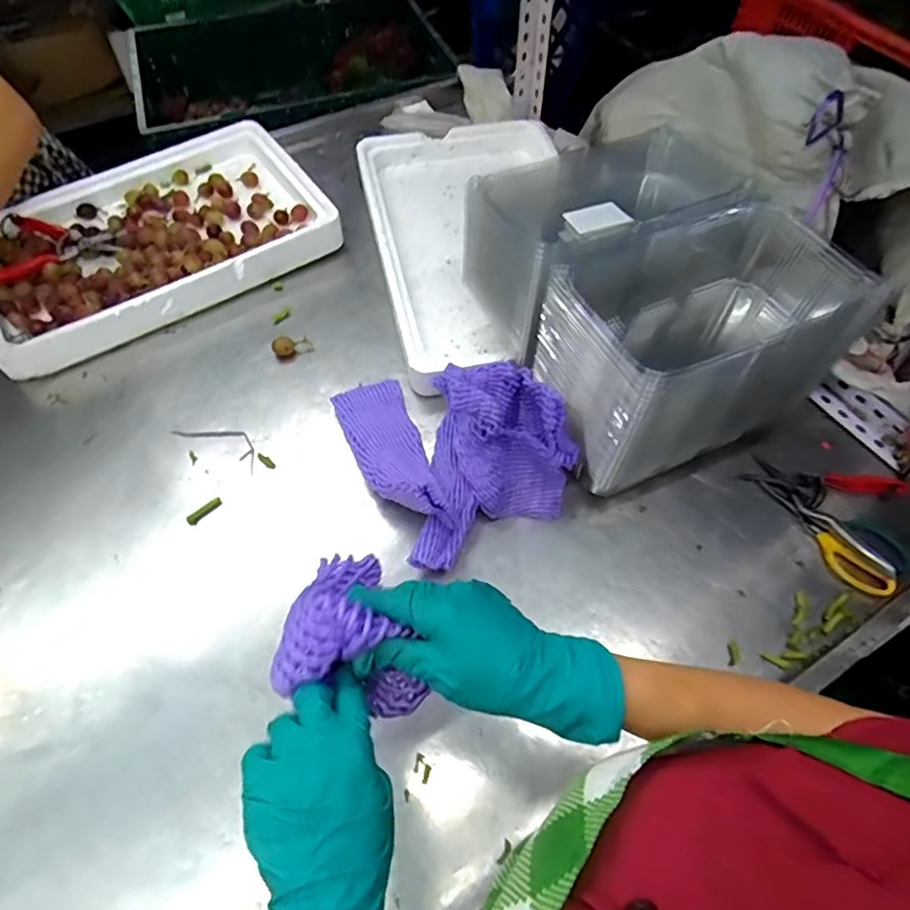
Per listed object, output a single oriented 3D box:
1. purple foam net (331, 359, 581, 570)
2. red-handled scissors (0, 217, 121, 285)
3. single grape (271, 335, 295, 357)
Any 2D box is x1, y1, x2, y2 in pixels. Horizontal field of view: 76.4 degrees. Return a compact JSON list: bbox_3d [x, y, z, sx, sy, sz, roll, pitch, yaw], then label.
[{"bbox_3d":[-0.012,-0.033,0.594,0.180,0.136,0.247,-25,61,-15],"label":"purple foam net"},{"bbox_3d":[-0.563,-0.303,0.813,0.165,0.013,0.130,-14,58,-9],"label":"red-handled scissors"},{"bbox_3d":[-0.215,-0.135,0.727,0.026,0.025,0.021,-17,59,-10],"label":"single grape"}]

